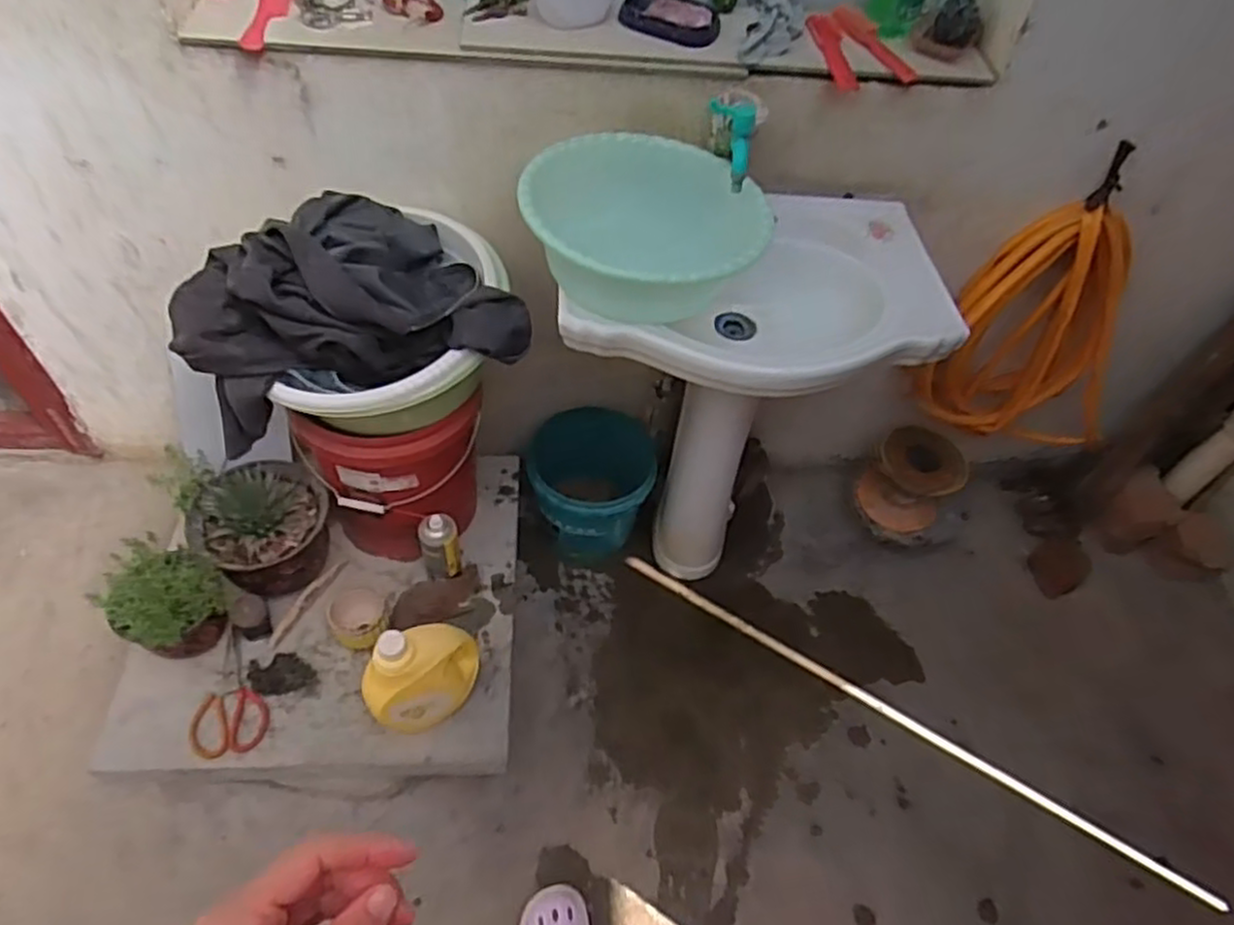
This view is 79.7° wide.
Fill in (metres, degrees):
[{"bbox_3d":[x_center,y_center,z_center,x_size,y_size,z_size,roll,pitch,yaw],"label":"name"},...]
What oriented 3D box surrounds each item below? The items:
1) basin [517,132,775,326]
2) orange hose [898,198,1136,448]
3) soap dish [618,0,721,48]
[{"bbox_3d":[0.037,-0.327,1.078,0.340,0.151,0.324,2,52,-3],"label":"basin"},{"bbox_3d":[0.835,-0.232,1.442,0.403,0.522,0.122,0,52,-5],"label":"orange hose"},{"bbox_3d":[0.078,-0.665,1.106,0.146,0.047,0.061,16,53,8],"label":"soap dish"}]

